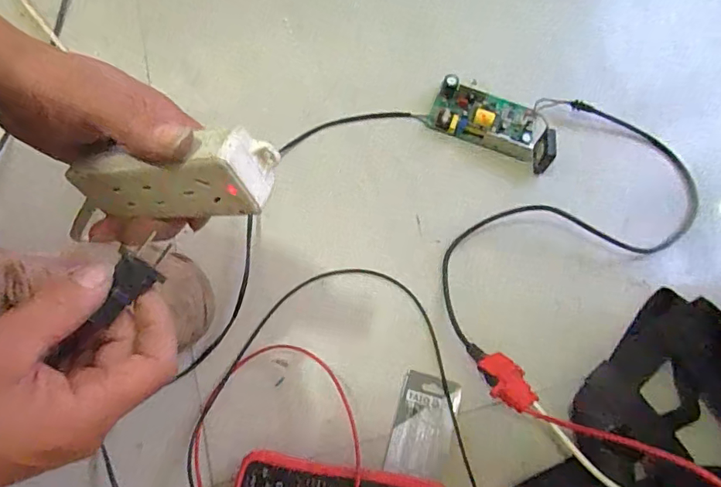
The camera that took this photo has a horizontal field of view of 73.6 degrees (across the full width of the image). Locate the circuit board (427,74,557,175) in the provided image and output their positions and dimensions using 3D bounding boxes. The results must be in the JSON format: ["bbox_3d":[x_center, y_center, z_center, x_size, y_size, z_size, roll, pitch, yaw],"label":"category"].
[{"bbox_3d":[0.164,-0.149,0.582,0.157,0.036,0.074,26,72,8],"label":"circuit board"}]

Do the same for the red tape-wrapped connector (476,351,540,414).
[{"bbox_3d":[0.136,0.129,0.449,0.034,0.019,0.055,-26,59,5],"label":"red tape-wrapped connector"}]

